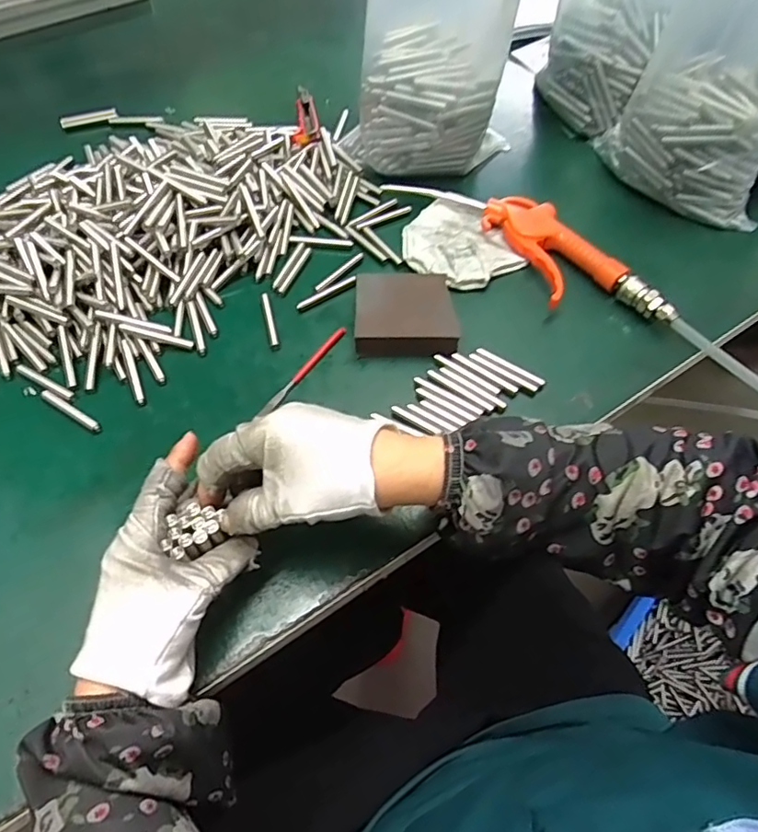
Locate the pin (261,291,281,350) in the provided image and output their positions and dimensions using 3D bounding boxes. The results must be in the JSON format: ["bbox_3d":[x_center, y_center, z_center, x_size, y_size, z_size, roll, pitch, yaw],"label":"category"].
[{"bbox_3d":[-0.091,-0.080,0.461,0.008,0.004,0.057,-12,59,-7],"label":"pin"}]

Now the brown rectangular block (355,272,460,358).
[{"bbox_3d":[0.022,-0.084,0.445,0.078,0.023,0.070,-1,58,0],"label":"brown rectangular block"}]

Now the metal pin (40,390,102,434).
[{"bbox_3d":[-0.232,-0.005,0.416,0.061,0.004,0.008,29,63,17],"label":"metal pin"}]

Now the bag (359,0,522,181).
[{"bbox_3d":[0.050,-0.324,0.488,0.134,0.198,0.097,15,60,9],"label":"bag"}]

